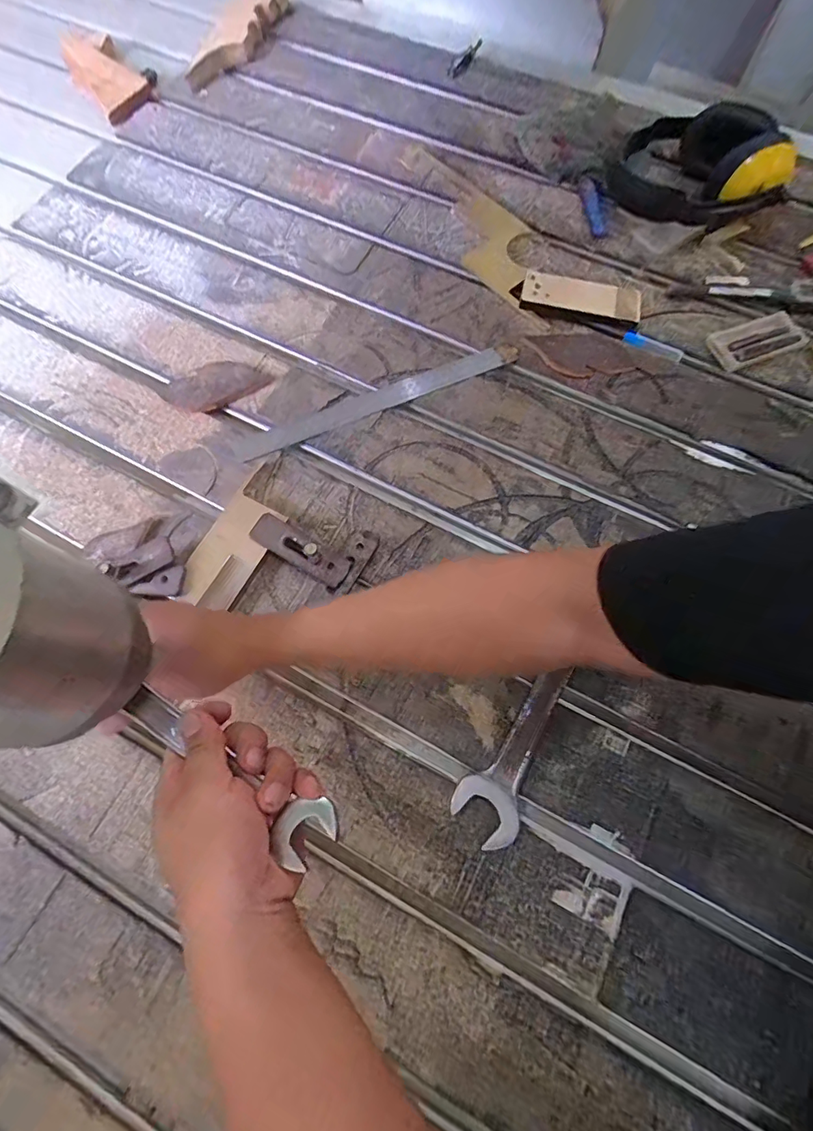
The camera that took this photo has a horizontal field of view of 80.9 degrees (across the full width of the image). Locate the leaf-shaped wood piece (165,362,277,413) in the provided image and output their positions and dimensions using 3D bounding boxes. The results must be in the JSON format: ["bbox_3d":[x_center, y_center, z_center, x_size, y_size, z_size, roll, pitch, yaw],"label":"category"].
[{"bbox_3d":[-0.203,-0.197,0.516,0.107,0.015,0.045,-22,72,-6],"label":"leaf-shaped wood piece"}]

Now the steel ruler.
[{"bbox_3d":[-0.038,-0.177,0.518,0.299,0.007,0.034,-23,67,-6],"label":"steel ruler"}]

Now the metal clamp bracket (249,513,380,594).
[{"bbox_3d":[-0.086,-0.029,0.446,0.107,0.038,0.067,30,74,11],"label":"metal clamp bracket"}]

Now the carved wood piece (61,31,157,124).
[{"bbox_3d":[-0.428,-0.710,0.684,0.093,0.040,0.147,-40,75,-12],"label":"carved wood piece"}]

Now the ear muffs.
[{"bbox_3d":[0.365,-0.496,0.578,0.197,0.082,0.182,30,74,11],"label":"ear muffs"}]

